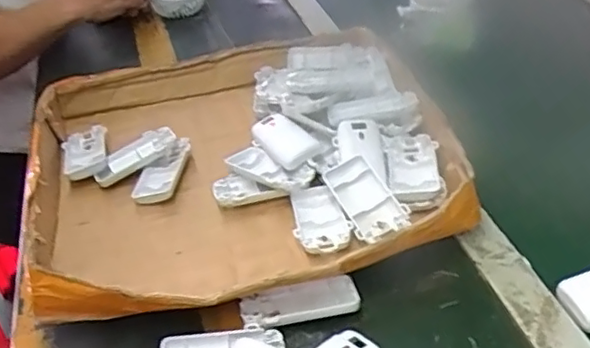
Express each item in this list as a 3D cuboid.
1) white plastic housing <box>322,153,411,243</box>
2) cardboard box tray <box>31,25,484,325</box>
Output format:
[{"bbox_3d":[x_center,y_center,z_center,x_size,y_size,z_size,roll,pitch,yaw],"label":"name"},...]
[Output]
[{"bbox_3d":[0.066,0.022,0.569,0.048,0.013,0.082,-25,64,-7],"label":"white plastic housing"},{"bbox_3d":[-0.056,-0.018,0.644,0.394,0.072,0.374,-14,40,-8],"label":"cardboard box tray"}]

